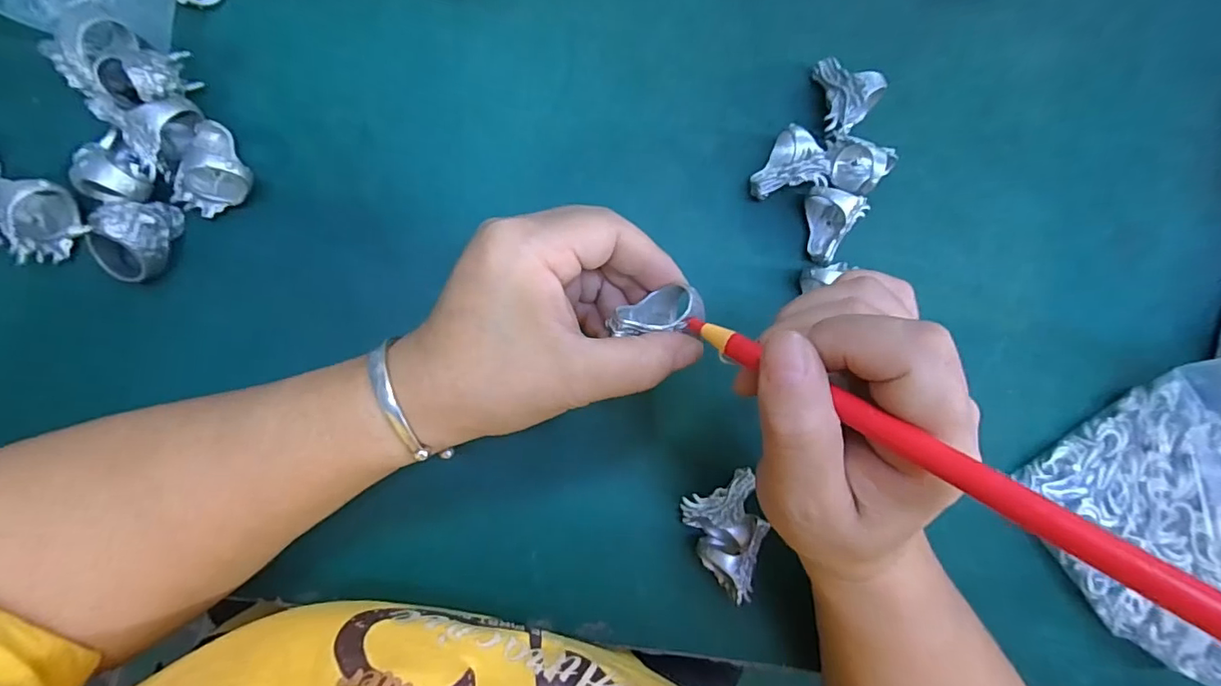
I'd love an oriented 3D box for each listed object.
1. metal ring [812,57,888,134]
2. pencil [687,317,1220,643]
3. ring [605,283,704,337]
[{"bbox_3d":[0.126,-0.132,0.281,0.028,0.026,0.037,-8,89,-9],"label":"metal ring"},{"bbox_3d":[0.083,0.029,0.142,0.008,0.169,0.008,-49,139,-8],"label":"pencil"},{"bbox_3d":[0.018,-0.012,0.207,0.034,0.019,0.016,-7,89,-9],"label":"ring"}]

